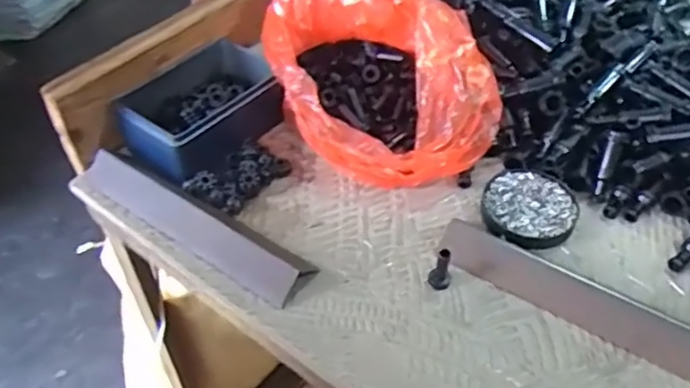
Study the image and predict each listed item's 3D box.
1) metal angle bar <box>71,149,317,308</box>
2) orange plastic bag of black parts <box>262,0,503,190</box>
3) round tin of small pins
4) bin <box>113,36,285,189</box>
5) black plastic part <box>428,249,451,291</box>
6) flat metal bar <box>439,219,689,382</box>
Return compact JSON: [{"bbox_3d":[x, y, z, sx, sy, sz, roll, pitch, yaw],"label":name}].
[{"bbox_3d":[-0.138,0.018,0.565,0.246,0.028,0.050,27,52,24],"label":"metal angle bar"},{"bbox_3d":[0.033,-0.121,0.623,0.184,0.136,0.228,-16,48,-14],"label":"orange plastic bag of black parts"},{"bbox_3d":[0.166,0.015,0.580,0.081,0.017,0.090,23,51,22],"label":"round tin of small pins"},{"bbox_3d":[-0.135,-0.090,0.644,0.107,0.057,0.176,34,56,29],"label":"bin"},{"bbox_3d":[0.078,0.060,0.518,0.018,0.043,0.015,8,47,8],"label":"black plastic part"},{"bbox_3d":[0.203,0.092,0.494,0.277,0.040,0.011,25,8,21],"label":"flat metal bar"}]

